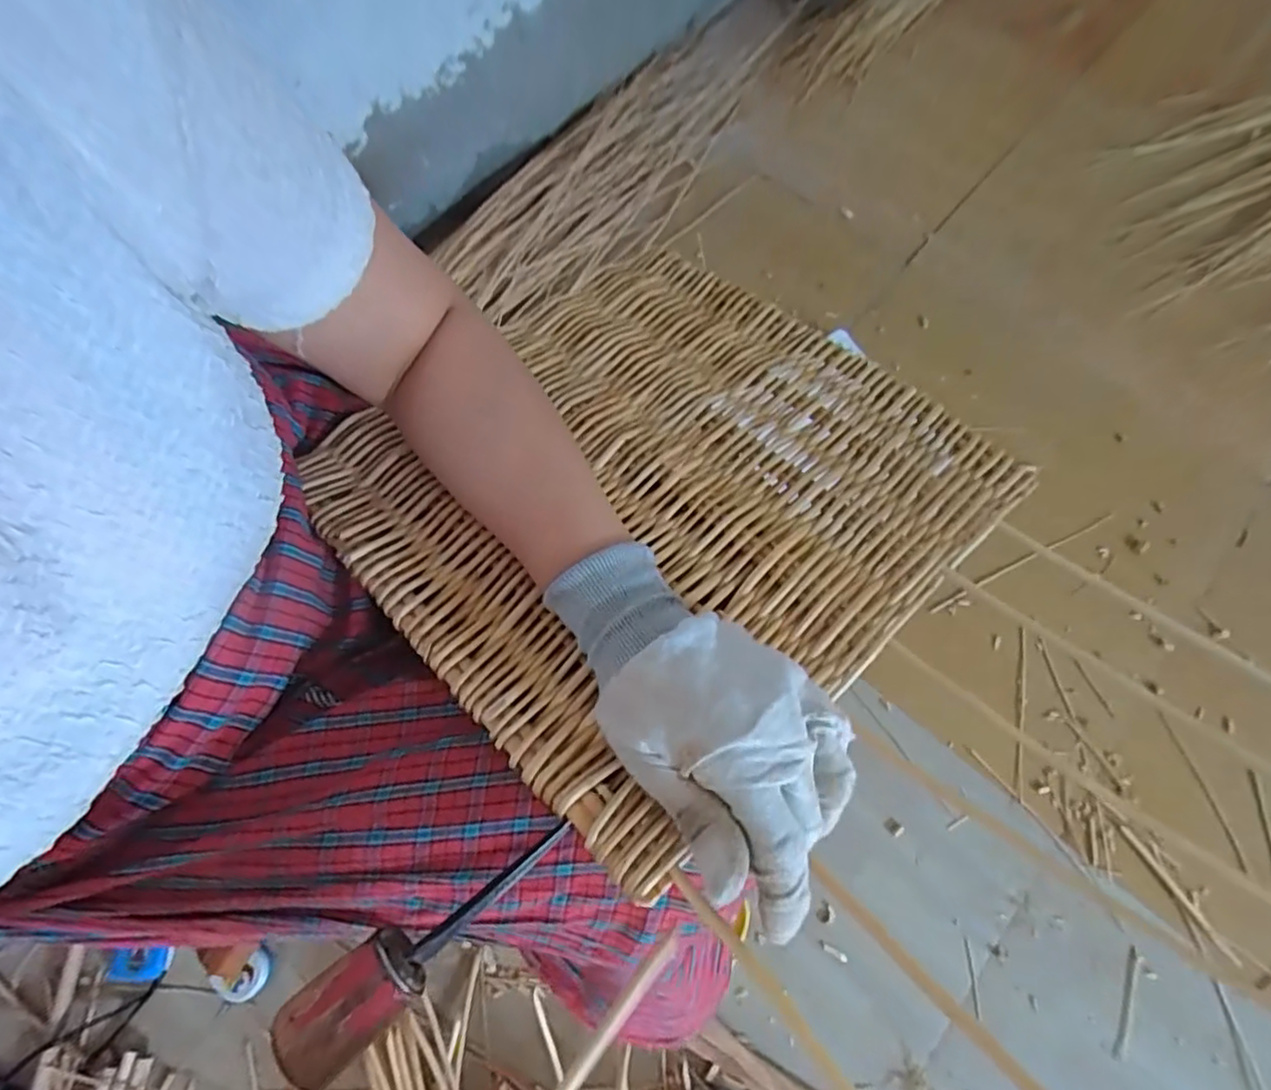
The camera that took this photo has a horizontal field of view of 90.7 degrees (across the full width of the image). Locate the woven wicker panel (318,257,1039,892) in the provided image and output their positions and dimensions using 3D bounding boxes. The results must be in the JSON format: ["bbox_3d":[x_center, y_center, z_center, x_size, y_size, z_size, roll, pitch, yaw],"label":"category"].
[{"bbox_3d":[0.007,-0.046,0.406,0.351,0.012,0.344,-40,66,-19],"label":"woven wicker panel"}]

